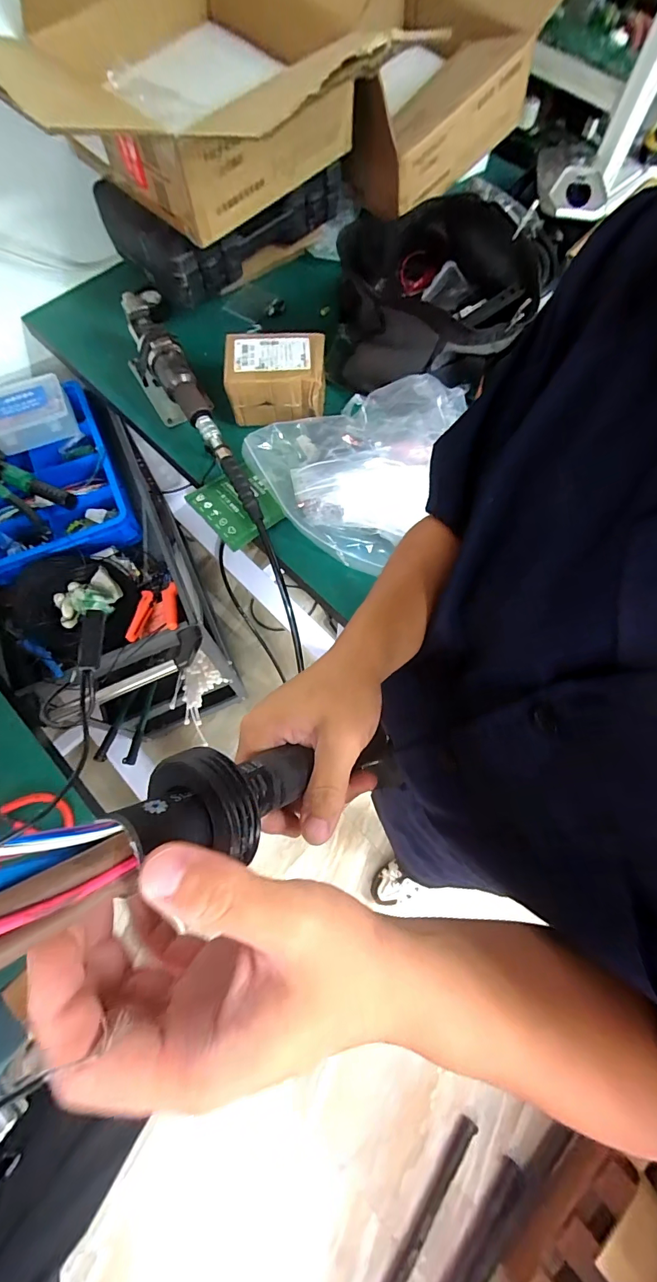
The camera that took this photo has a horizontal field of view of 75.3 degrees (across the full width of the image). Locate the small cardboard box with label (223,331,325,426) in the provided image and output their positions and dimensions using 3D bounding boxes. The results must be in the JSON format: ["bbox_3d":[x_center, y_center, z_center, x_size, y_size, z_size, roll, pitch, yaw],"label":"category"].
[{"bbox_3d":[-0.095,-0.465,0.758,0.184,0.084,0.117,-3,71,-2],"label":"small cardboard box with label"}]

